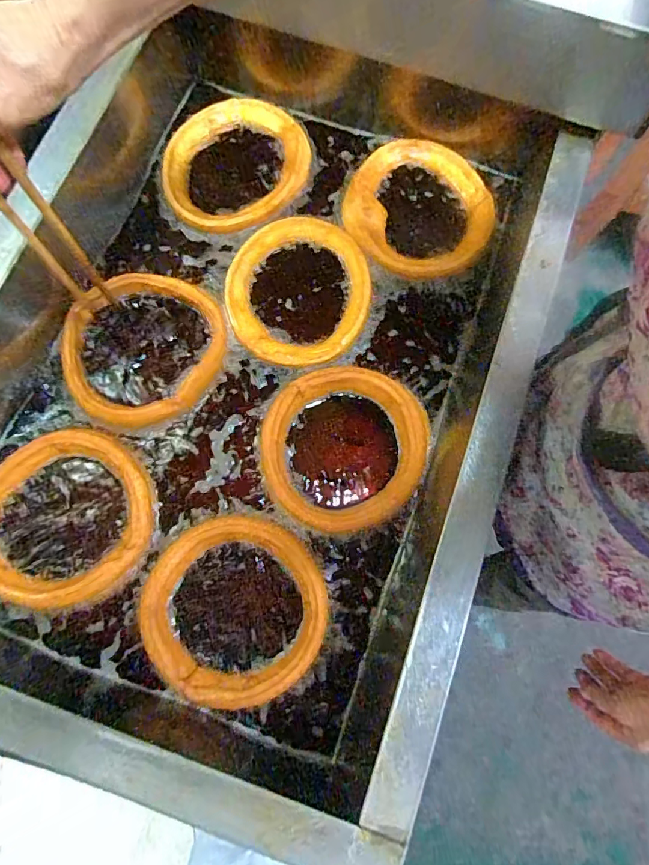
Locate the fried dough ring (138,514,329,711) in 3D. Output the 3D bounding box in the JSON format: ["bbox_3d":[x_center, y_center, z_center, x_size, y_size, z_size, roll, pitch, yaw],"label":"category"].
[{"bbox_3d":[-0.096,0.181,0.488,0.192,0.019,0.179,0,77,0],"label":"fried dough ring"}]

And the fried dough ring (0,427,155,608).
[{"bbox_3d":[-0.286,0.092,0.503,0.197,0.026,0.179,-27,79,-6],"label":"fried dough ring"}]

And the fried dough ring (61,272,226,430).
[{"bbox_3d":[-0.210,-0.102,0.551,0.181,0.021,0.181,0,77,0],"label":"fried dough ring"}]

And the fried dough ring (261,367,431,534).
[{"bbox_3d":[0.025,0.015,0.529,0.189,0.018,0.176,0,77,0],"label":"fried dough ring"}]

